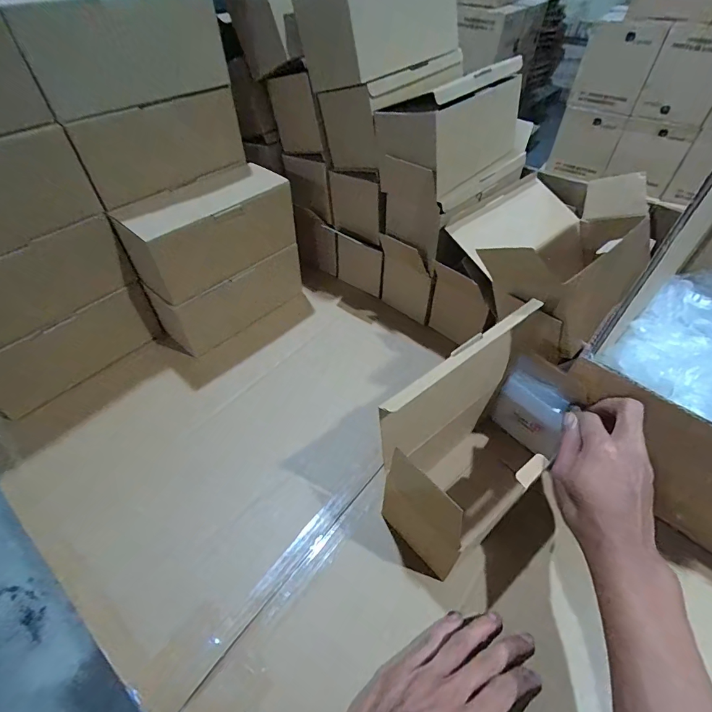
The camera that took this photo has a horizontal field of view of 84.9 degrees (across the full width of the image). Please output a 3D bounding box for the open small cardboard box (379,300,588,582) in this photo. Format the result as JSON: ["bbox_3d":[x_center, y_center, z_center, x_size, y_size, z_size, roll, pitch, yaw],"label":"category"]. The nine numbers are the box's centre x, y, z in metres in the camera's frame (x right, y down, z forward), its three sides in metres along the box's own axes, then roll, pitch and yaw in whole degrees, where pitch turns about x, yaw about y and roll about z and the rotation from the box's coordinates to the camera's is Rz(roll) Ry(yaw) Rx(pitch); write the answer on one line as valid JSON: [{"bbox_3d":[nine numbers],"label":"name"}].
[{"bbox_3d":[0.133,0.082,0.393,0.231,0.183,0.113,-33,56,-26],"label":"open small cardboard box"}]

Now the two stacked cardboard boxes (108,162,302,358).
[{"bbox_3d":[-0.194,-0.140,0.576,0.223,0.206,0.114,-31,55,-25],"label":"two stacked cardboard boxes"}]

